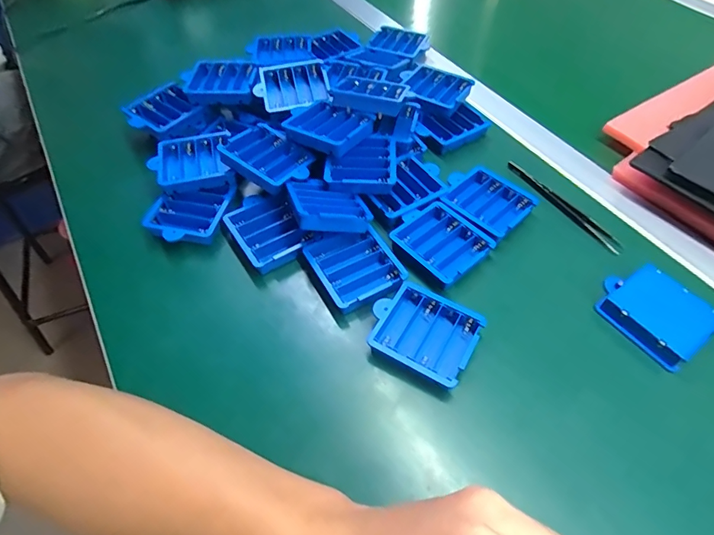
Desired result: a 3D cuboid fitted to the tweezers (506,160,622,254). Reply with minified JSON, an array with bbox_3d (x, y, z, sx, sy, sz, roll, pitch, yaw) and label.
[{"bbox_3d":[0.193,-0.060,0.420,0.018,0.006,0.133,-28,58,-20],"label":"tweezers"}]

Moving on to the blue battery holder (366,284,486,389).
[{"bbox_3d":[0.049,0.049,0.329,0.074,0.017,0.064,25,57,17],"label":"blue battery holder"}]

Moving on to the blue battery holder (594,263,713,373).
[{"bbox_3d":[0.231,0.034,0.343,0.064,0.016,0.074,-33,60,-22],"label":"blue battery holder"}]

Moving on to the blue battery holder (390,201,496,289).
[{"bbox_3d":[0.071,-0.022,0.379,0.066,0.013,0.071,-35,61,-24],"label":"blue battery holder"}]

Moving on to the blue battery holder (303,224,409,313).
[{"bbox_3d":[-0.002,-0.001,0.362,0.063,0.015,0.069,-25,57,-18],"label":"blue battery holder"}]

